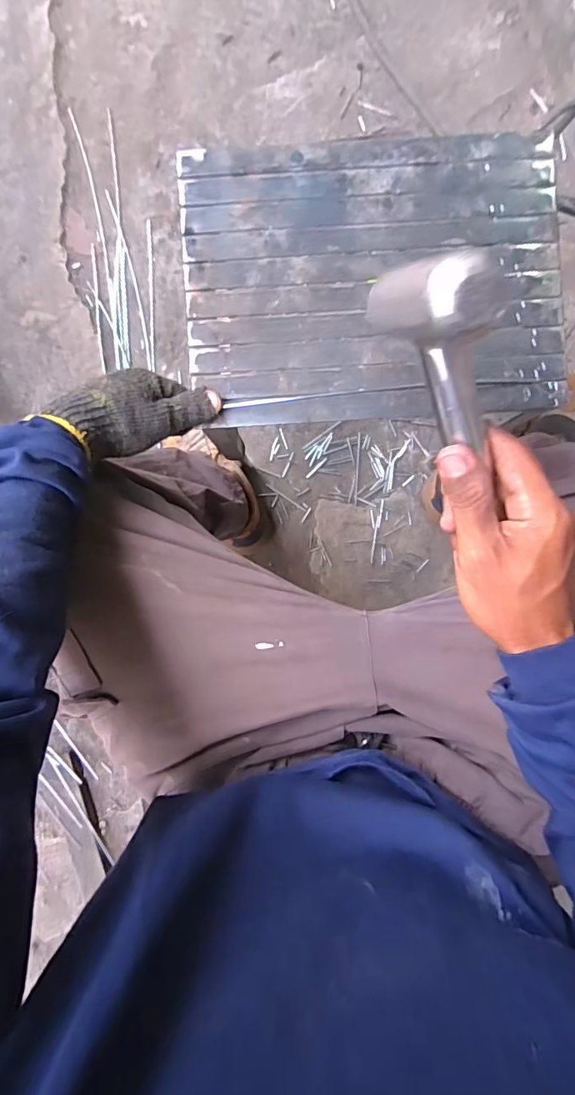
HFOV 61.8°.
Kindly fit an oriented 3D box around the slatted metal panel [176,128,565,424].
[{"bbox_3d":[0.079,-0.248,0.442,0.341,0.015,0.248,-3,91,-1],"label":"slatted metal panel"}]

